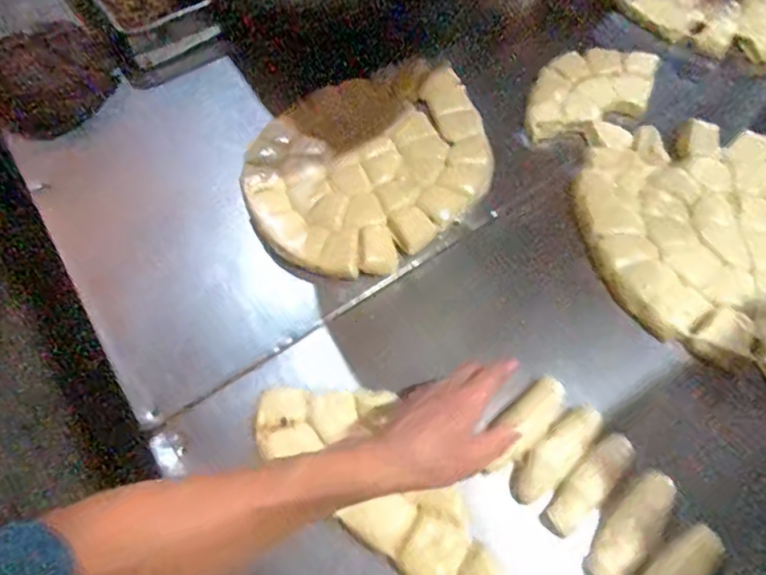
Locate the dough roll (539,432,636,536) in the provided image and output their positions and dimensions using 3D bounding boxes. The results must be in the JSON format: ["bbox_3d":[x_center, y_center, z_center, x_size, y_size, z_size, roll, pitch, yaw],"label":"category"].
[{"bbox_3d":[0.183,0.170,0.502,0.108,0.023,0.033,-40,65,-19],"label":"dough roll"}]

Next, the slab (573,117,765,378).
[{"bbox_3d":[0.372,-0.058,0.618,0.298,0.023,0.304,10,60,9],"label":"slab"}]

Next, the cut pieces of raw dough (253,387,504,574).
[{"bbox_3d":[0.006,0.181,0.503,0.105,0.027,0.282,-41,67,-19],"label":"cut pieces of raw dough"}]

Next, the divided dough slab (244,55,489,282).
[{"bbox_3d":[-0.018,-0.161,0.724,0.319,0.031,0.281,-34,63,-16],"label":"divided dough slab"}]

